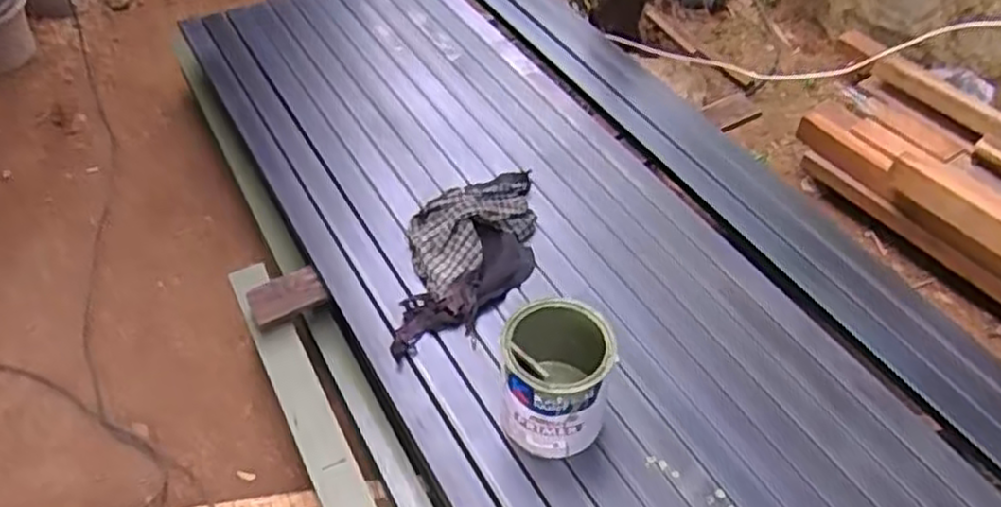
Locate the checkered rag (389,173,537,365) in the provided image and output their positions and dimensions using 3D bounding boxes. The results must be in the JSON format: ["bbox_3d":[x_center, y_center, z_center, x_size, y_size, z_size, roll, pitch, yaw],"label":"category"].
[{"bbox_3d":[-0.059,-0.013,1.412,0.239,0.082,0.453,1,47,3],"label":"checkered rag"}]

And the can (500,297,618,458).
[{"bbox_3d":[0.086,0.195,1.143,0.154,0.191,0.158,1,50,-1],"label":"can"}]

